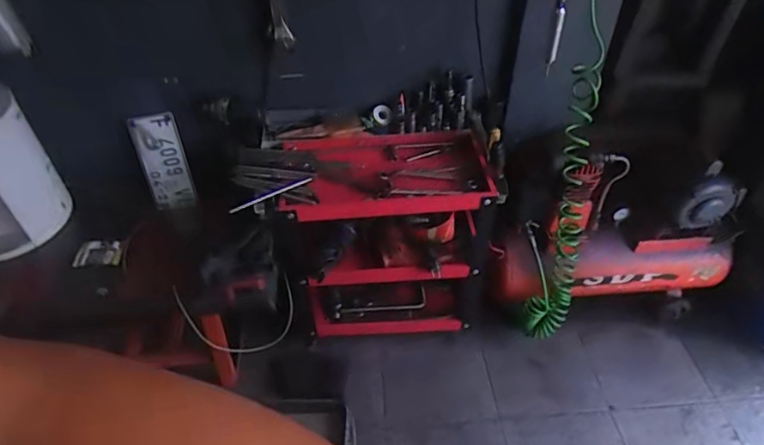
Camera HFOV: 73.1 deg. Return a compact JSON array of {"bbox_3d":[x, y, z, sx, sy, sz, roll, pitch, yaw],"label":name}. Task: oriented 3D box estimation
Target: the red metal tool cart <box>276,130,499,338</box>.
[{"bbox_3d":[0.007,0.043,1.418,0.465,0.507,0.304,-5,45,-5],"label":"red metal tool cart"}]

